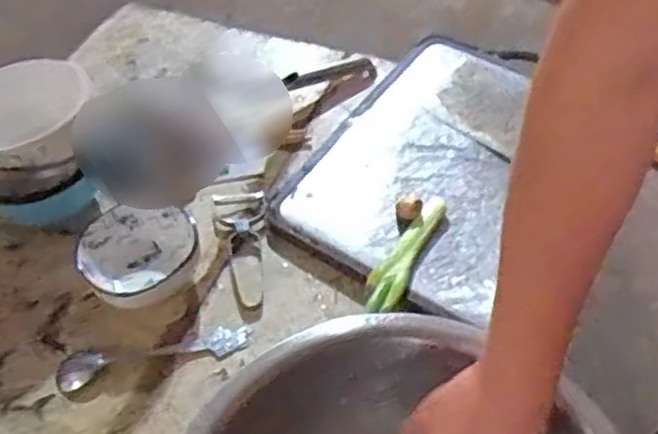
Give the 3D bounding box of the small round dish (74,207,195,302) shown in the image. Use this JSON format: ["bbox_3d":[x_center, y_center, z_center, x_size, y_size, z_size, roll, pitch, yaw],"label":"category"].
[{"bbox_3d":[-0.180,0.040,0.672,0.110,0.043,0.101,0,51,1],"label":"small round dish"}]

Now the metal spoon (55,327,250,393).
[{"bbox_3d":[-0.159,0.122,0.637,0.170,0.015,0.032,-12,52,-9],"label":"metal spoon"}]

